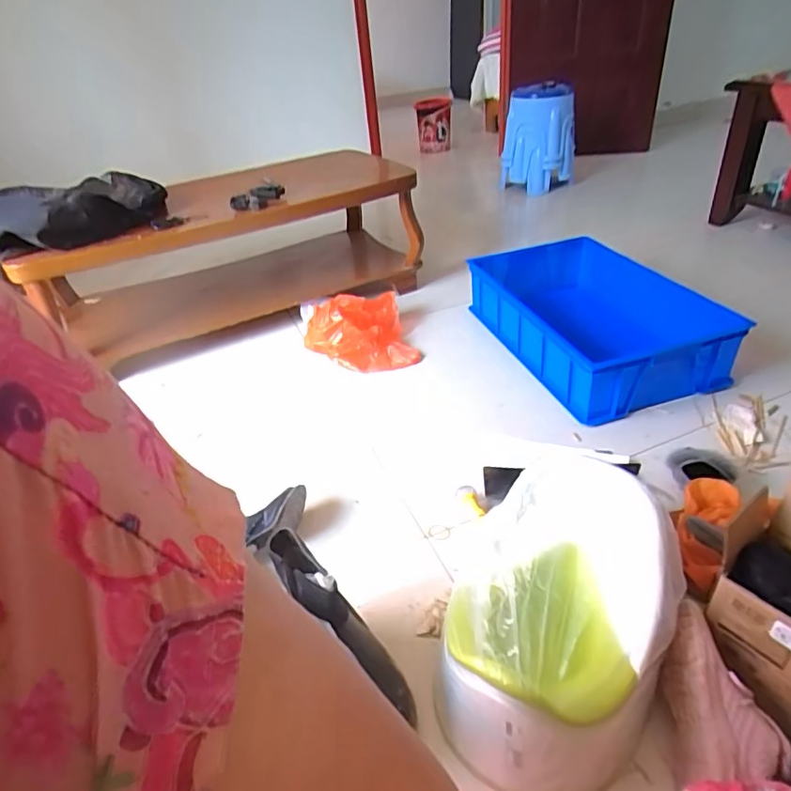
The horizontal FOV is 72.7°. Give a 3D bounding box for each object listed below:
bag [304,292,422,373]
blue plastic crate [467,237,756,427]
[{"bbox_3d":[-0.107,-0.200,1.556,0.299,0.131,0.270,-8,37,-1],"label":"bag"},{"bbox_3d":[0.502,-0.226,1.453,0.391,0.179,0.719,-16,38,-12],"label":"blue plastic crate"}]

